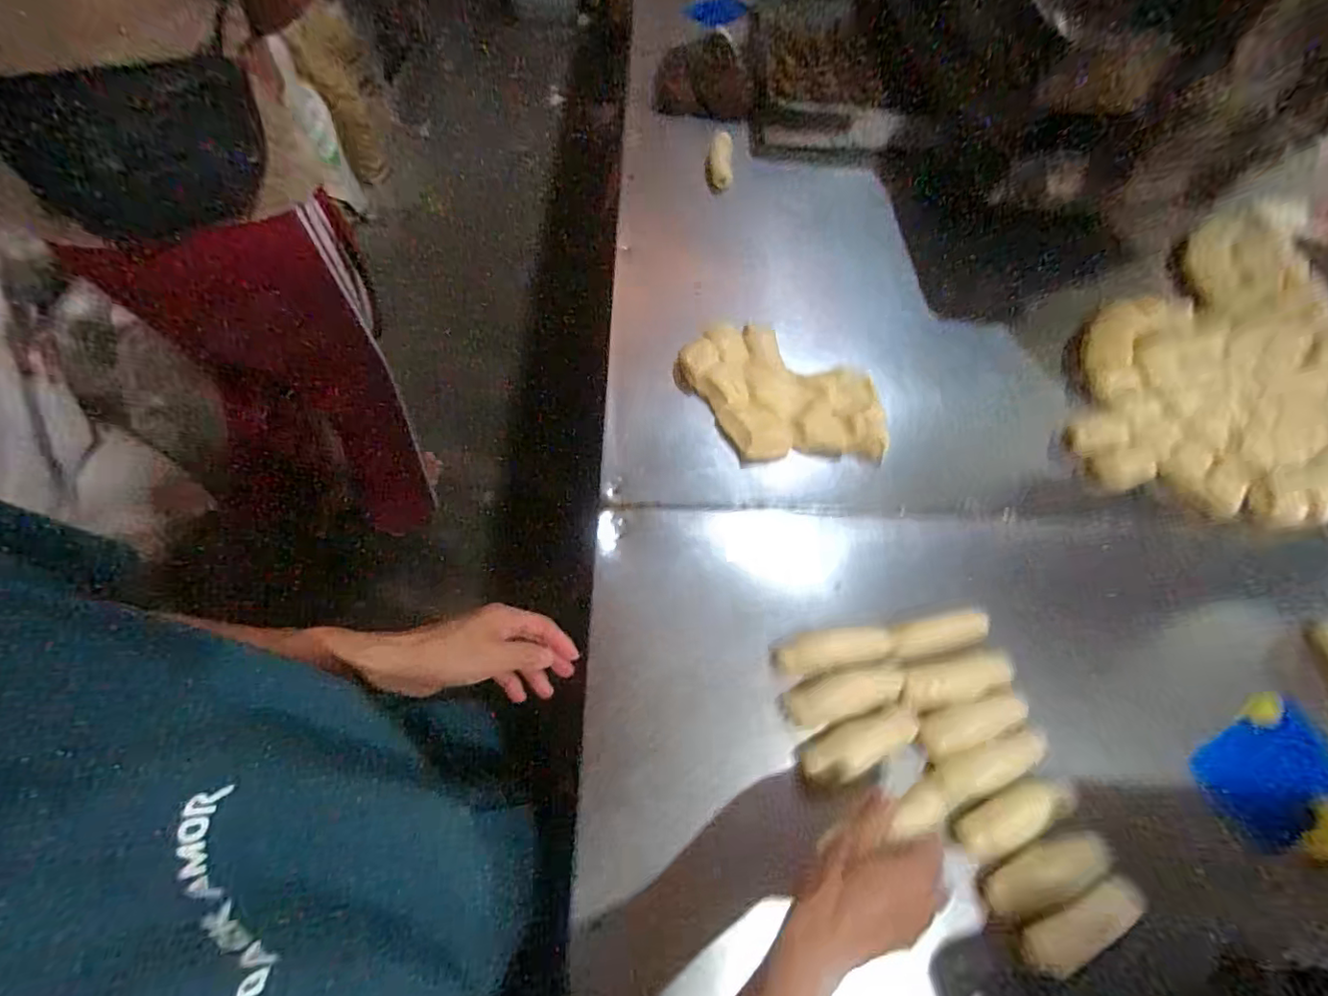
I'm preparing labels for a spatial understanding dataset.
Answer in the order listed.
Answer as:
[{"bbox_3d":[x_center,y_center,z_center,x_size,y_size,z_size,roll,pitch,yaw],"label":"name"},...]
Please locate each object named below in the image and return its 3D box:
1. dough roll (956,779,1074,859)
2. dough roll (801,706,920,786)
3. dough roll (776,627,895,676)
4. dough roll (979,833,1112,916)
[{"bbox_3d":[0.297,0.269,0.490,0.100,0.020,0.036,-23,66,-12],"label":"dough roll"},{"bbox_3d":[0.173,0.216,0.510,0.106,0.021,0.039,-22,65,-12],"label":"dough roll"},{"bbox_3d":[0.162,0.145,0.551,0.105,0.022,0.035,-9,63,-5],"label":"dough roll"},{"bbox_3d":[0.316,0.304,0.472,0.113,0.019,0.038,-19,65,-10],"label":"dough roll"}]

